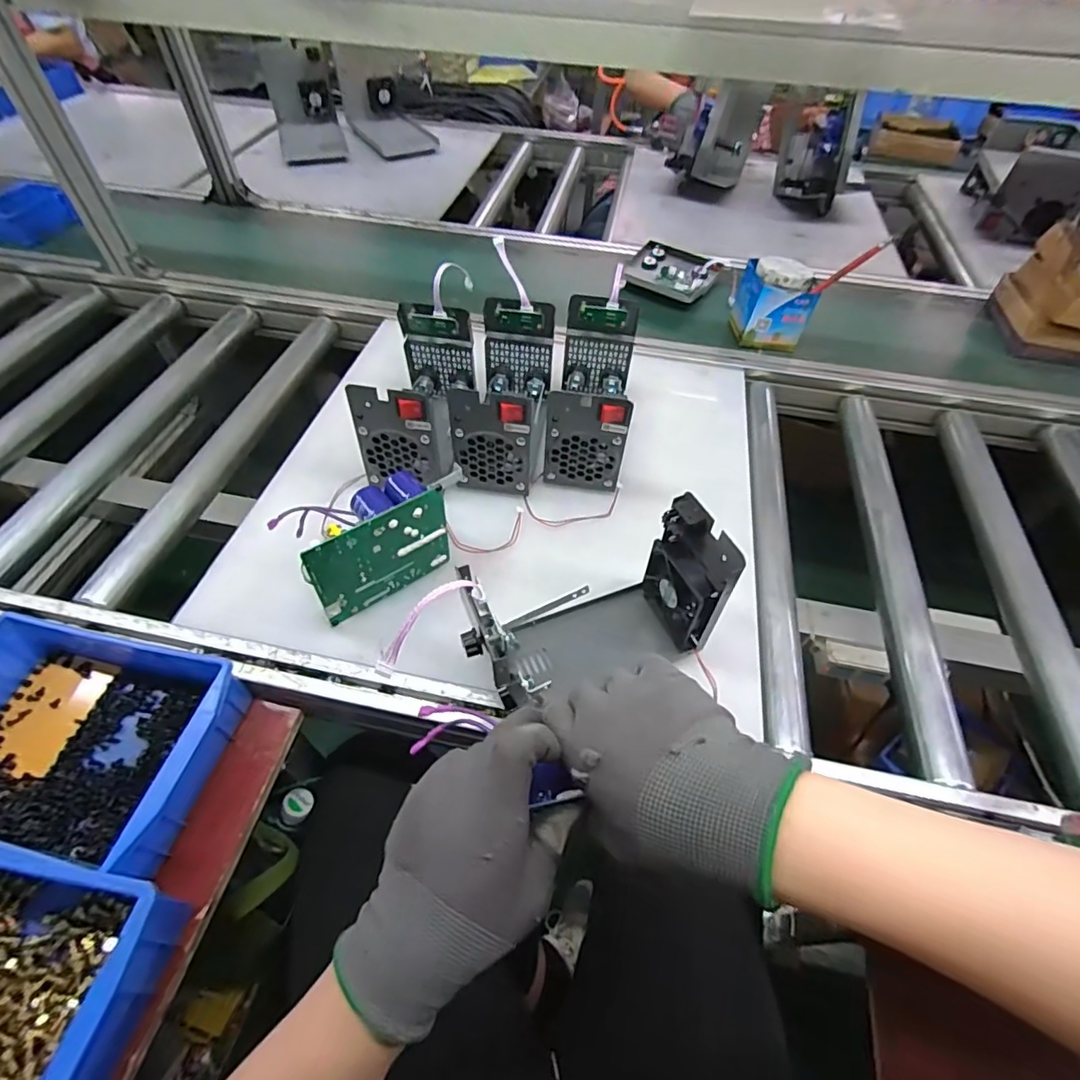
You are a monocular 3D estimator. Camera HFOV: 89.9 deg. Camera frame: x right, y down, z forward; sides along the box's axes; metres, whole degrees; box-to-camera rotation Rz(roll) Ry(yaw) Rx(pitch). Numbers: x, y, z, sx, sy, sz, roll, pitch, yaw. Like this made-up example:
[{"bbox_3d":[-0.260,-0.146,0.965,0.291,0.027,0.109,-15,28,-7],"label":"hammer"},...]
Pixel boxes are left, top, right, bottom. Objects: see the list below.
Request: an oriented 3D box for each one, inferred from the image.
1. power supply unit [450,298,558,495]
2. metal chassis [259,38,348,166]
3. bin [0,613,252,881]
[{"bbox_3d":[-0.041,-0.187,0.679,0.088,0.134,0.218,7,54,3],"label":"power supply unit"},{"bbox_3d":[-0.594,-1.115,1.375,0.178,0.181,0.253,-15,56,-13],"label":"metal chassis"},{"bbox_3d":[-0.410,0.172,0.484,0.257,0.082,0.176,10,54,5],"label":"bin"}]

